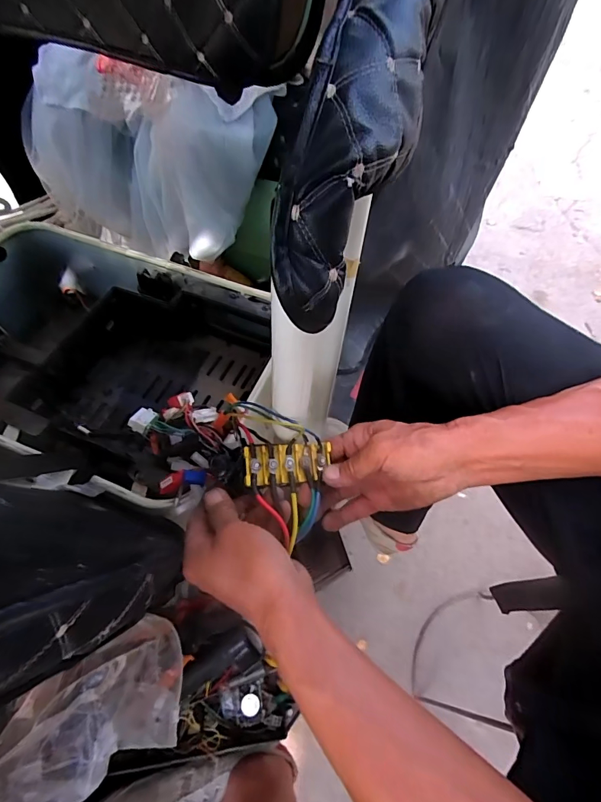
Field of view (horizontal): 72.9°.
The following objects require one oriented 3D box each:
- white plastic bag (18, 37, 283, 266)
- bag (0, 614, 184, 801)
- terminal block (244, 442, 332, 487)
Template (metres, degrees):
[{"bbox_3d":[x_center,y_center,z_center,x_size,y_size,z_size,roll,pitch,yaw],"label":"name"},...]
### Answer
[{"bbox_3d":[-0.245,-0.359,0.657,0.368,0.243,0.131,8,58,2],"label":"white plastic bag"},{"bbox_3d":[-0.218,0.330,0.437,0.163,0.111,0.135,-20,61,-15],"label":"bag"},{"bbox_3d":[-0.014,0.059,0.388,0.078,0.014,0.038,-3,80,-18],"label":"terminal block"}]

